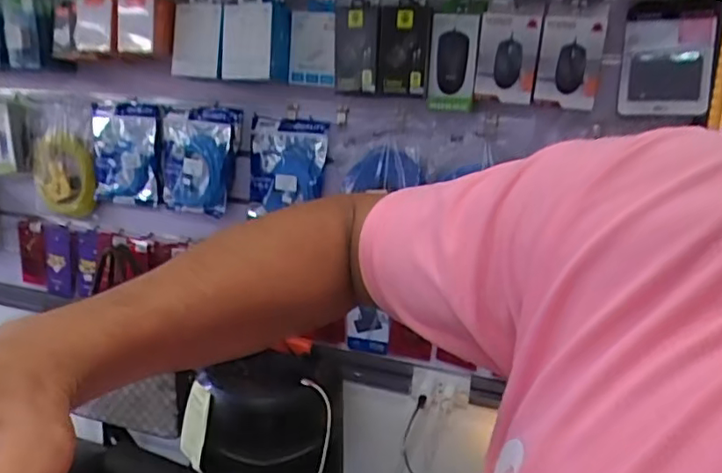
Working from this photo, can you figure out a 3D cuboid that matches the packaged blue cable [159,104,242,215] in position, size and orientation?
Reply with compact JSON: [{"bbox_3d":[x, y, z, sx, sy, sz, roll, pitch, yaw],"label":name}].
[{"bbox_3d":[-0.348,-0.160,1.248,0.171,0.237,0.040,13,22,4],"label":"packaged blue cable"}]

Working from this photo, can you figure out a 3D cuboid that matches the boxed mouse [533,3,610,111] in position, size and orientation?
[{"bbox_3d":[0.350,-0.303,0.992,0.103,0.170,0.047,13,6,30],"label":"boxed mouse"}]

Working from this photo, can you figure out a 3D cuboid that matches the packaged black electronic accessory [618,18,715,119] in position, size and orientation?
[{"bbox_3d":[0.481,-0.268,0.939,0.130,0.148,0.025,8,15,22],"label":"packaged black electronic accessory"}]

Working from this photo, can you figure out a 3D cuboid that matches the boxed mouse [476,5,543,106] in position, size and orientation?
[{"bbox_3d":[0.258,-0.319,1.047,0.100,0.152,0.058,6,14,15],"label":"boxed mouse"}]

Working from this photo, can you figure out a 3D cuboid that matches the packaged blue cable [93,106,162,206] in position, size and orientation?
[{"bbox_3d":[-0.508,-0.176,1.293,0.184,0.225,0.022,11,20,16],"label":"packaged blue cable"}]

